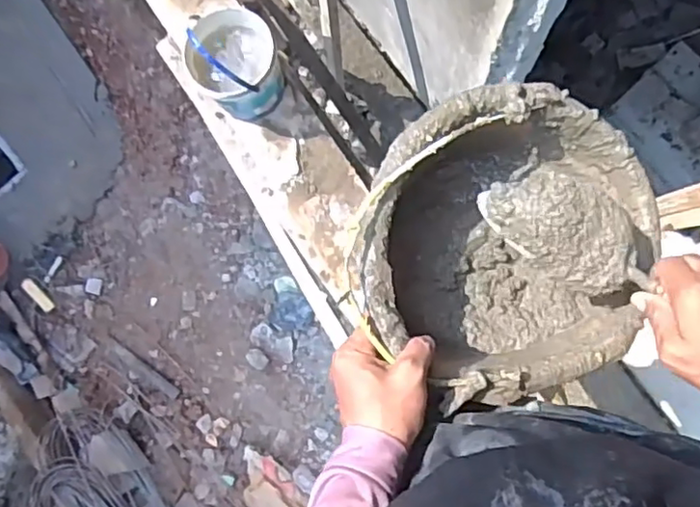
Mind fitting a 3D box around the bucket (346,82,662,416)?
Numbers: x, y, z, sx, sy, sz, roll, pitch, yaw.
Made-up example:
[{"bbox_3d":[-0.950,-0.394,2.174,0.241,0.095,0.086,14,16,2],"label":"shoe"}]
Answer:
[{"bbox_3d":[0.151,-0.001,0.607,0.286,0.180,0.286,0,80,-1],"label":"bucket"}]

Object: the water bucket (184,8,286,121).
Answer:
[{"bbox_3d":[-0.240,-0.402,1.293,0.189,0.243,0.185,0,87,6],"label":"water bucket"}]

